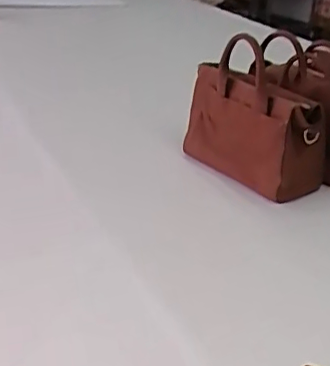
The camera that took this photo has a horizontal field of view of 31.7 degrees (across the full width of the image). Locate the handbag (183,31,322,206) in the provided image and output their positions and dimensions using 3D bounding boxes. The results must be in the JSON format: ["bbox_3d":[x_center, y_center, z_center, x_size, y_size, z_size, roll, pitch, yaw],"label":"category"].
[{"bbox_3d":[0.175,-0.118,1.056,0.152,0.215,0.282,-12,32,-29],"label":"handbag"}]

